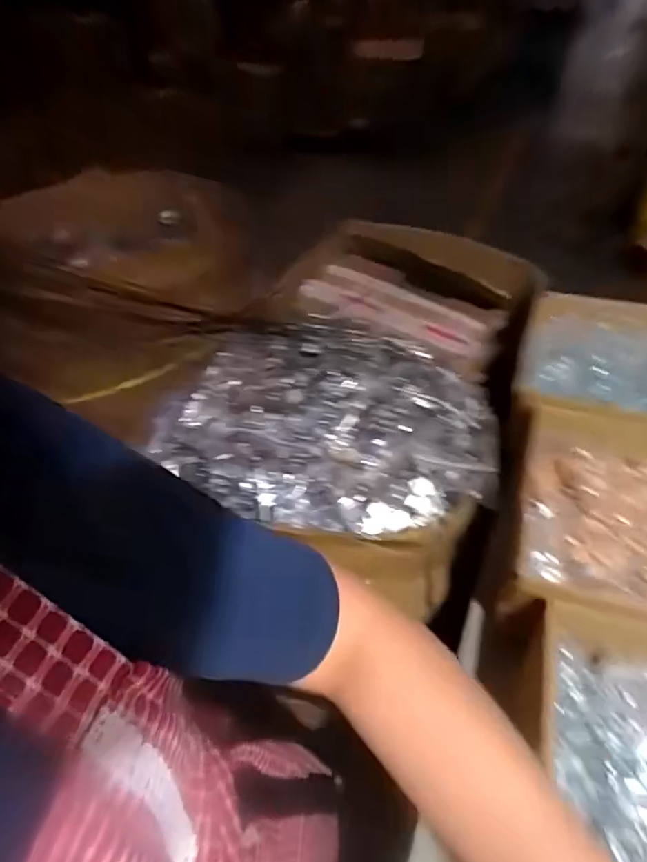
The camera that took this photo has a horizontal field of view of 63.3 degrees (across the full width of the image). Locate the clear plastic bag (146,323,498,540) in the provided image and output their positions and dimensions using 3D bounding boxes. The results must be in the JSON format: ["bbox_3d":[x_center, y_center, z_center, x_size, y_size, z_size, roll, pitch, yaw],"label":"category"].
[{"bbox_3d":[0.019,-0.018,0.677,0.394,0.106,0.288,3,45,9],"label":"clear plastic bag"}]

